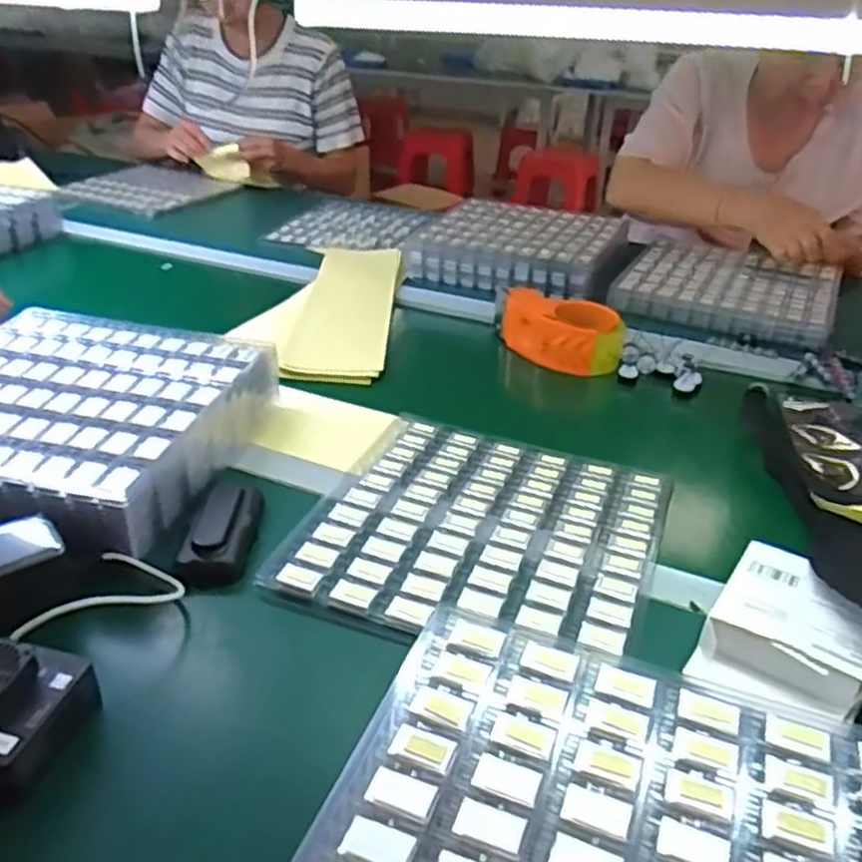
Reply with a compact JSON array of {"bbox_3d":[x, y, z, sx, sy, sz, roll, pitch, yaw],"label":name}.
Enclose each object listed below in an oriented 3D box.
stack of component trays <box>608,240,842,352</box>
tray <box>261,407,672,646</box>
[{"bbox_3d":[0.415,-0.200,1.093,0.274,0.035,0.265,16,33,22],"label":"stack of component trays"},{"bbox_3d":[0.045,0.079,0.631,0.259,0.014,0.267,14,32,19],"label":"tray"}]

